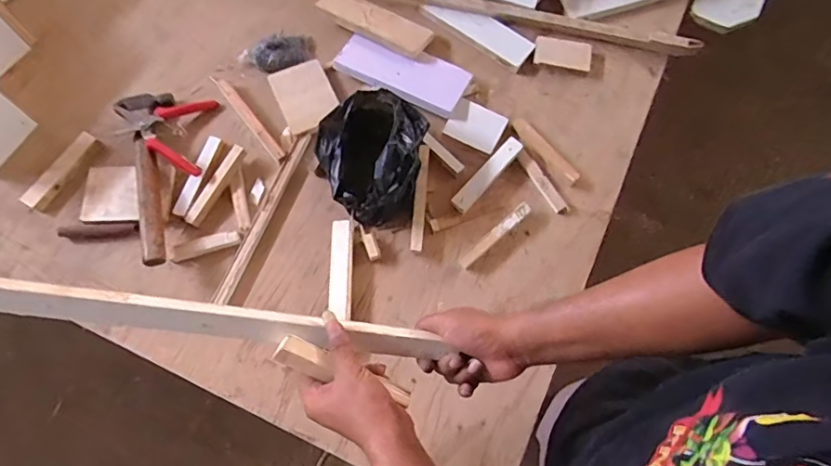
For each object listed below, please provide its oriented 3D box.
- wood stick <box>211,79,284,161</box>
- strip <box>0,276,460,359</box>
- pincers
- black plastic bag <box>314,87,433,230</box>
[{"bbox_3d":[-0.279,-0.193,0.876,0.020,0.011,0.200,-38,78,-12],"label":"wood stick"},{"bbox_3d":[-0.205,0.085,0.522,0.475,0.024,0.031,9,72,-12],"label":"strip"},{"bbox_3d":[-0.414,-0.164,0.854,0.157,0.039,0.146,4,73,-1],"label":"pincers"},{"bbox_3d":[-0.073,-0.124,0.820,0.164,0.097,0.194,10,69,1],"label":"black plastic bag"}]

